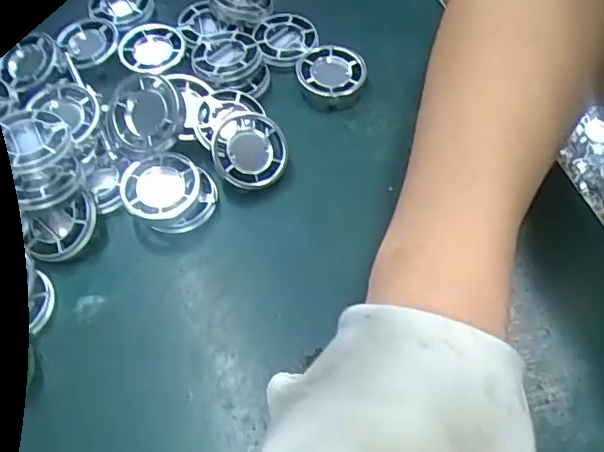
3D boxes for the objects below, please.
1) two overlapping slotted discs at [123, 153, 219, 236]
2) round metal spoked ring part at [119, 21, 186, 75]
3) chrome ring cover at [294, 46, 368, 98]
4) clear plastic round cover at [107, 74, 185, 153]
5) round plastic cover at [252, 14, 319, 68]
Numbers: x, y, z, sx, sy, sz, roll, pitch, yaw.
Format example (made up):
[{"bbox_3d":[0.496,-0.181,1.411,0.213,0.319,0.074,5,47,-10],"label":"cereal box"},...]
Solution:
[{"bbox_3d":[-0.065,-0.015,0.301,0.042,0.023,0.039,-21,60,-10],"label":"two overlapping slotted discs"},{"bbox_3d":[-0.087,-0.104,0.353,0.037,0.013,0.031,-30,62,-15],"label":"round metal spoked ring part"},{"bbox_3d":[0.017,-0.087,0.339,0.038,0.006,0.037,-4,59,-1],"label":"chrome ring cover"},{"bbox_3d":[-0.079,-0.056,0.299,0.039,0.008,0.036,1,93,12],"label":"clear plastic round cover"},{"bbox_3d":[-0.010,-0.111,0.360,0.036,0.010,0.041,-16,60,-8],"label":"round plastic cover"}]

